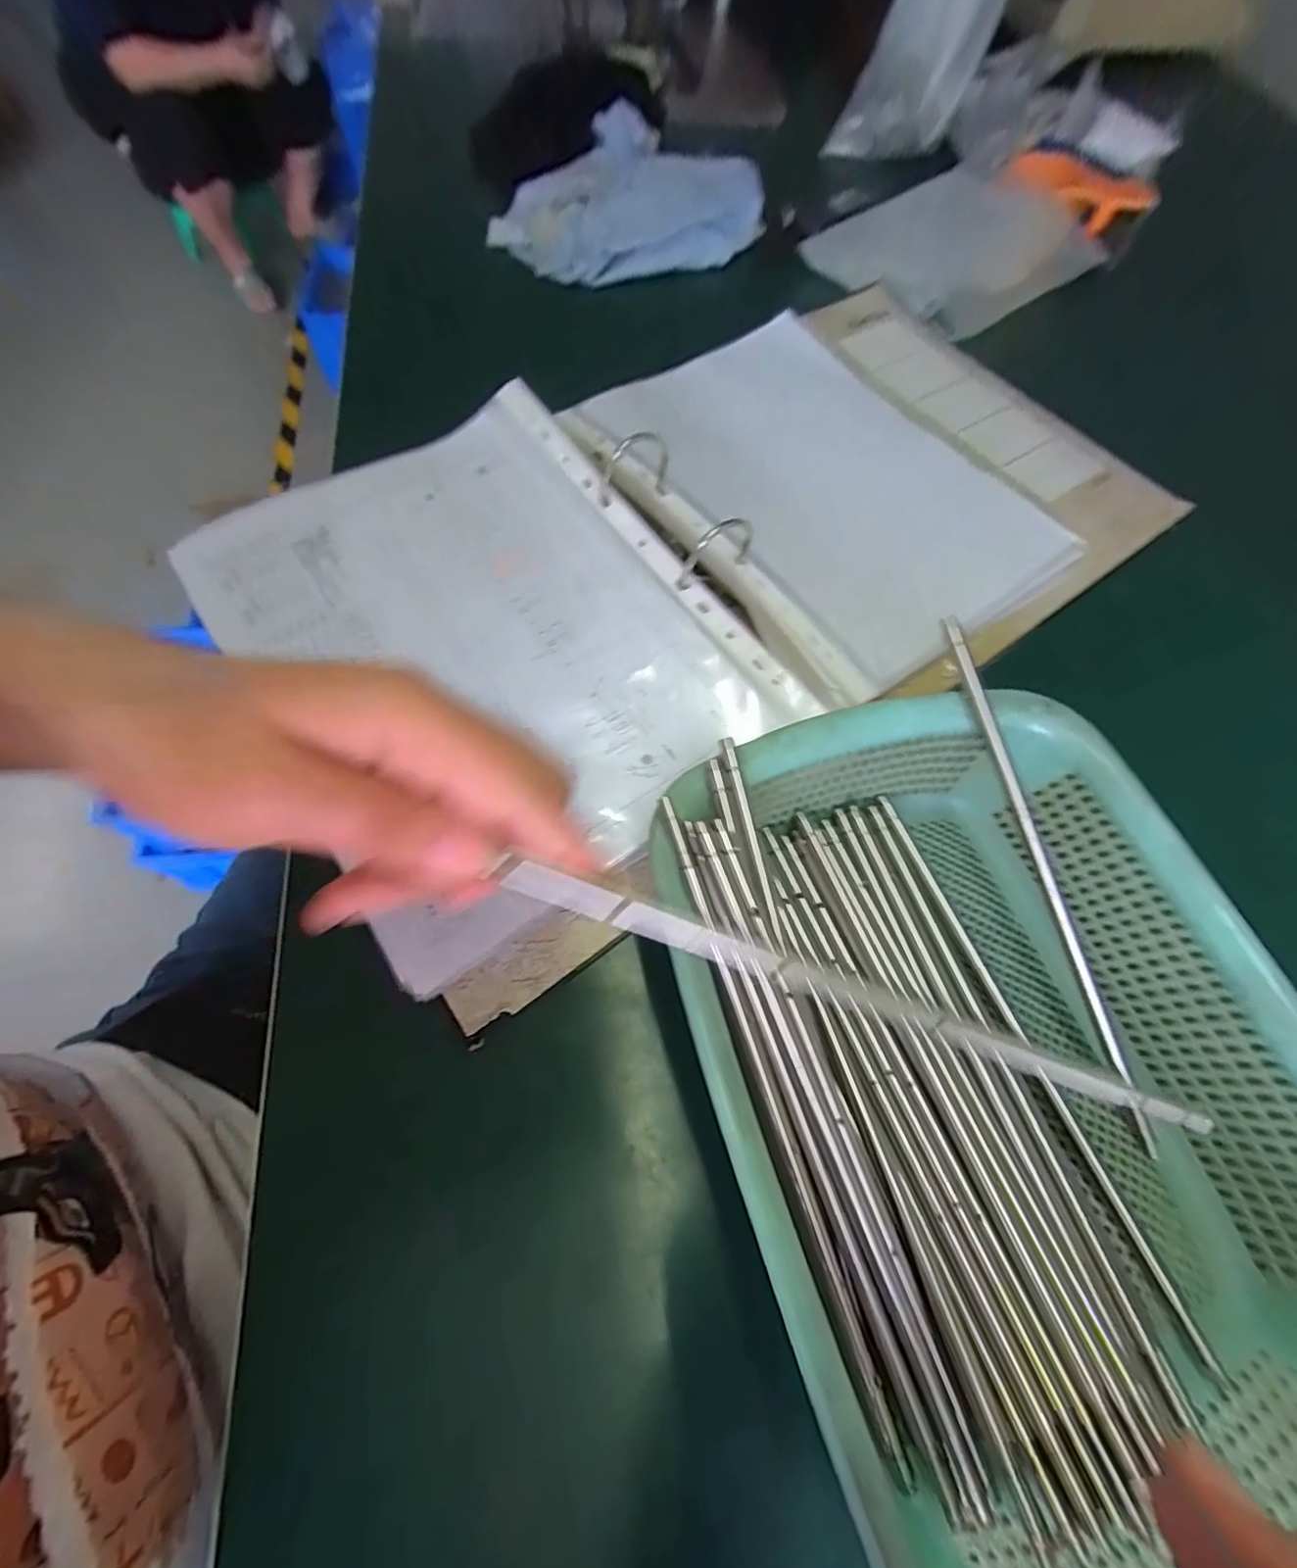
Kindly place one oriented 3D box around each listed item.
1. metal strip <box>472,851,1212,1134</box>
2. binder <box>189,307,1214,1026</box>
[{"bbox_3d":[0.059,0.060,0.165,0.209,0.004,0.008,21,68,-3],"label":"metal strip"},{"bbox_3d":[0.072,-0.165,0.379,0.622,0.070,0.325,-34,72,-17],"label":"binder"}]

